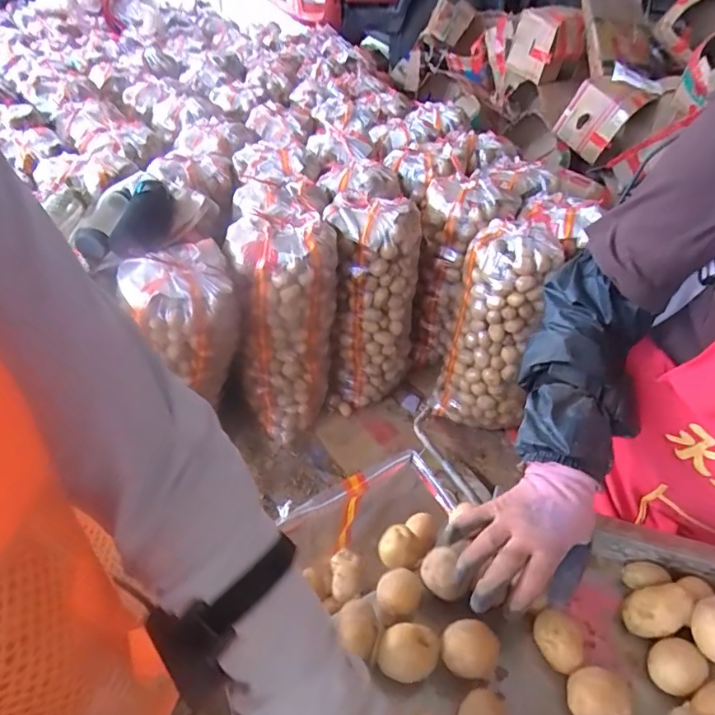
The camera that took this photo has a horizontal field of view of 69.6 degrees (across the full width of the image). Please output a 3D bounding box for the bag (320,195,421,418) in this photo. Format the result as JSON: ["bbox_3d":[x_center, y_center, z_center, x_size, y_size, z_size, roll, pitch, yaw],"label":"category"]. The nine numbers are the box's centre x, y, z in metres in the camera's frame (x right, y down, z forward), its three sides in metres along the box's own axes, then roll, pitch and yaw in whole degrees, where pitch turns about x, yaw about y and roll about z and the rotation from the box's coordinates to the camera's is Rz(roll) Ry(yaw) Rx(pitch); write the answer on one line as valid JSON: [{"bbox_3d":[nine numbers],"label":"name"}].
[{"bbox_3d":[0.035,-0.128,1.519,0.257,0.631,0.217,8,44,3],"label":"bag"}]

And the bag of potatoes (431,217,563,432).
[{"bbox_3d":[0.405,-0.067,1.499,0.253,0.596,0.242,12,44,7],"label":"bag of potatoes"}]

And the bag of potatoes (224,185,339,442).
[{"bbox_3d":[-0.199,-0.132,1.468,0.251,0.596,0.370,-2,44,-8],"label":"bag of potatoes"}]

